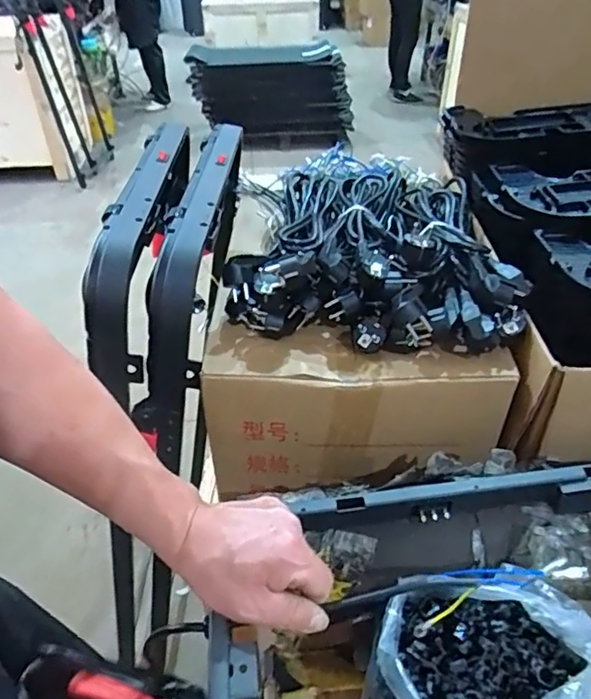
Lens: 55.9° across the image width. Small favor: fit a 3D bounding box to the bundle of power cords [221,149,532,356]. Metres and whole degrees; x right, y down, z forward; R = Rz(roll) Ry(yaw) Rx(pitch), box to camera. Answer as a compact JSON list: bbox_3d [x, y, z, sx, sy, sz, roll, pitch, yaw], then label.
[{"bbox_3d":[0.104,-0.170,0.769,0.361,0.081,0.455,7,40,10],"label":"bundle of power cords"}]

